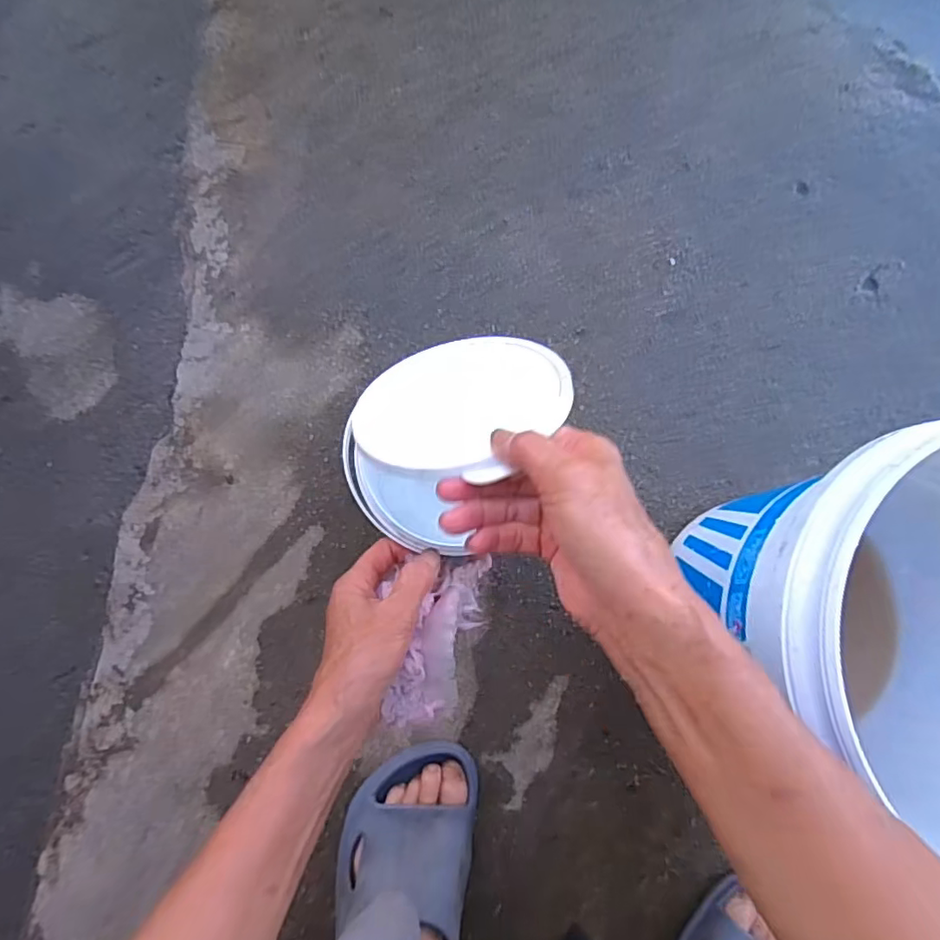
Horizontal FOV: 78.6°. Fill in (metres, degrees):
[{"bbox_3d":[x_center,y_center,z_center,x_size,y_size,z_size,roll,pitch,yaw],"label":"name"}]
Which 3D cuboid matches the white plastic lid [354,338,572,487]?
[{"bbox_3d":[-0.006,-0.045,0.358,0.126,0.008,0.121,-7,46,7],"label":"white plastic lid"}]

